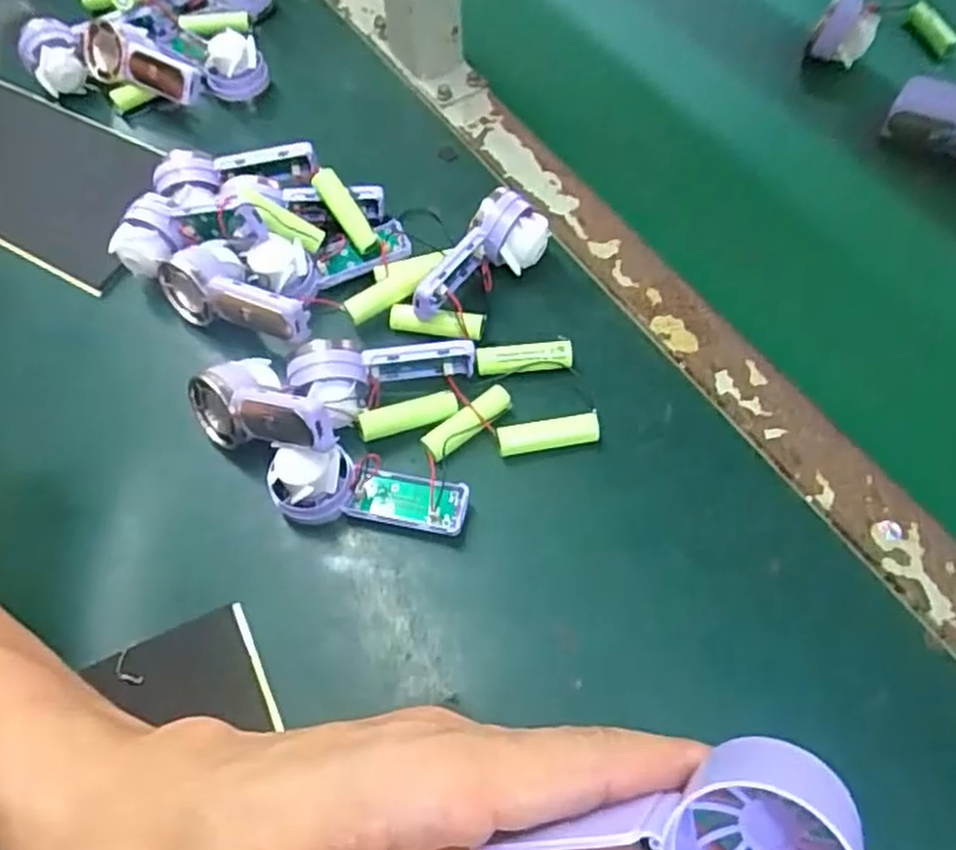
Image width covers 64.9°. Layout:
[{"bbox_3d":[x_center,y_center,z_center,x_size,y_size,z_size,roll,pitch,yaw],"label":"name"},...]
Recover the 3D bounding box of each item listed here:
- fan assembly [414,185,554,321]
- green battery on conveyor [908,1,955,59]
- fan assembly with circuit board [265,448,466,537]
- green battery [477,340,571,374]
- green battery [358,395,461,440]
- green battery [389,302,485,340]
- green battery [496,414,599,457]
[{"bbox_3d":[-0.004,-0.089,0.410,0.088,0.039,0.031,-39,66,-18],"label":"fan assembly"},{"bbox_3d":[0.313,-0.271,0.517,0.016,0.016,0.044,-27,76,-12],"label":"green battery on conveyor"},{"bbox_3d":[-0.050,0.030,0.351,0.089,0.036,0.033,3,61,4],"label":"fan assembly with circuit board"},{"bbox_3d":[0.024,-0.035,0.396,0.050,0.011,0.013,-2,61,1],"label":"green battery"},{"bbox_3d":[-0.034,-0.004,0.378,0.050,0.015,0.012,-16,62,-7],"label":"green battery"},{"bbox_3d":[-0.023,-0.055,0.404,0.051,0.012,0.014,6,61,6],"label":"green battery"},{"bbox_3d":[0.035,0.005,0.375,0.050,0.013,0.012,-8,61,-2],"label":"green battery"}]

